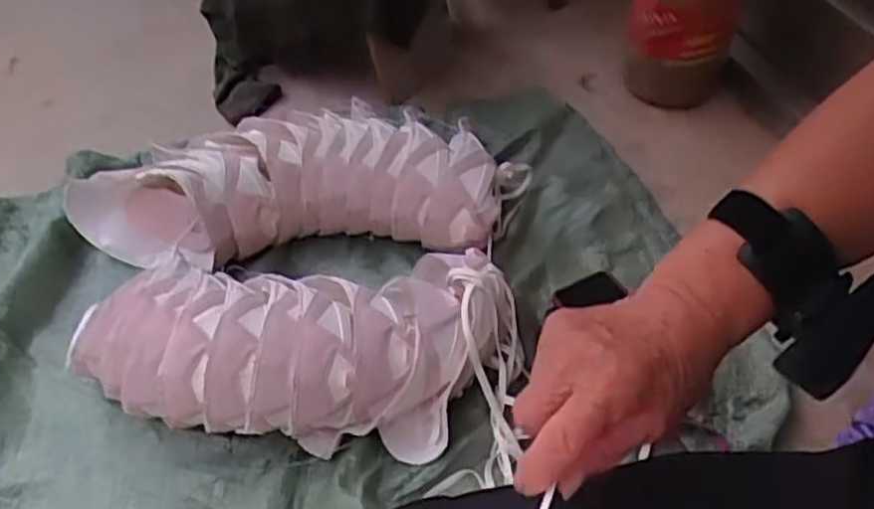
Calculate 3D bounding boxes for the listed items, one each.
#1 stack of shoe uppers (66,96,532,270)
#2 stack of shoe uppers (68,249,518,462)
[{"bbox_3d":[-0.184,-0.106,1.030,0.589,0.134,0.241,-2,48,2],"label":"stack of shoe uppers"},{"bbox_3d":[-0.140,0.095,0.806,0.437,0.143,0.193,-2,48,2],"label":"stack of shoe uppers"}]

